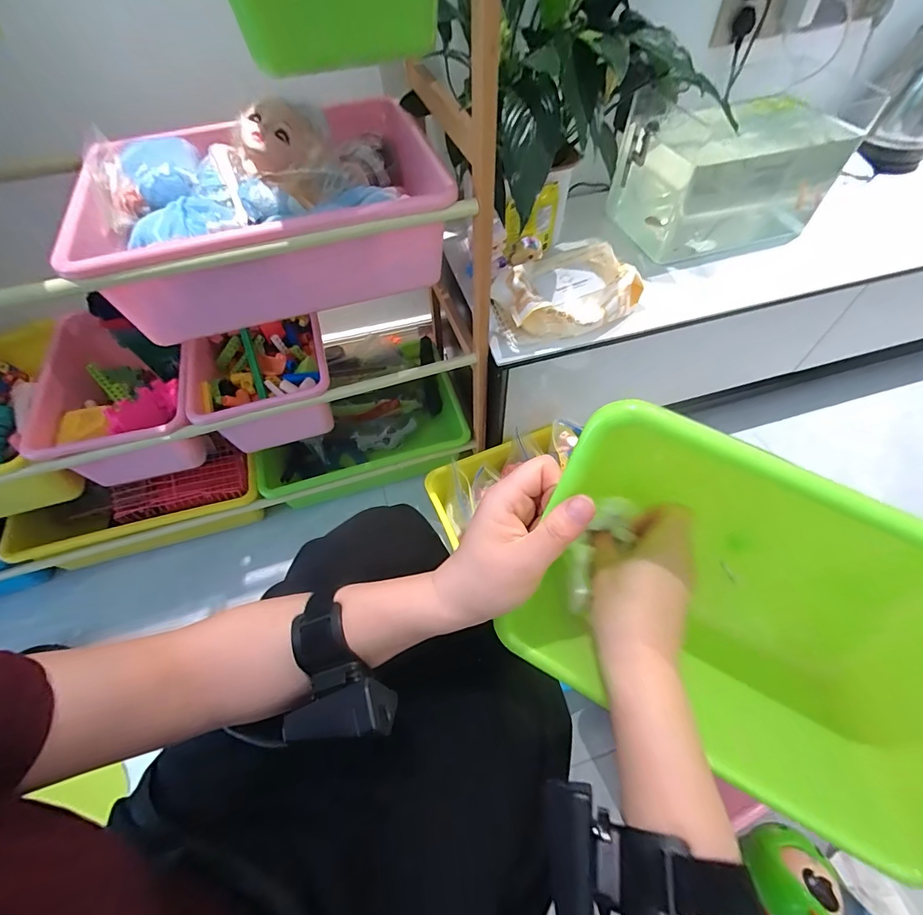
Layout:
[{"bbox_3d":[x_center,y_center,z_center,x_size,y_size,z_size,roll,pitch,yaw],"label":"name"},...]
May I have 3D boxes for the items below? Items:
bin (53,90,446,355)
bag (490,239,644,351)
[{"bbox_3d":[-0.216,-0.298,0.509,0.358,0.123,0.267,-18,58,-10],"label":"bin"},{"bbox_3d":[0.152,-0.235,0.636,0.200,0.080,0.136,-30,61,-17],"label":"bag"}]

